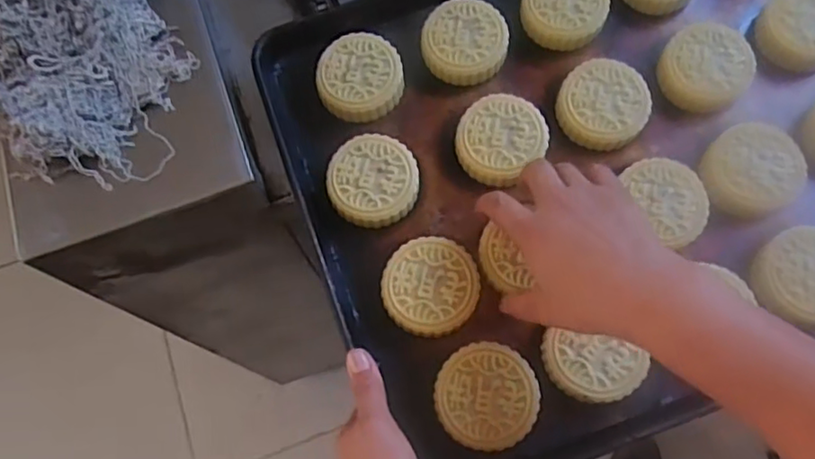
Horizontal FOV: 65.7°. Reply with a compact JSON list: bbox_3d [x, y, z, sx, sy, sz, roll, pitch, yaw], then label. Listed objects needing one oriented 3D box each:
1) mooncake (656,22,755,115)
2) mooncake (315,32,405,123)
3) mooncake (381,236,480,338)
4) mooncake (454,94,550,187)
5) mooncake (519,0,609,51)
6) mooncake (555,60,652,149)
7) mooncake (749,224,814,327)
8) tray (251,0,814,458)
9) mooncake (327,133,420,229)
[{"bbox_3d":[0.243,-0.132,0.516,0.071,0.028,0.068,-44,77,-6],"label":"mooncake"},{"bbox_3d":[-0.039,-0.126,0.521,0.068,0.026,0.069,-9,75,-1],"label":"mooncake"},{"bbox_3d":[0.017,0.041,0.460,0.068,0.017,0.068,-1,61,2],"label":"mooncake"},{"bbox_3d":[0.074,-0.072,0.501,0.067,0.028,0.066,-1,61,2],"label":"mooncake"},{"bbox_3d":[0.132,-0.189,0.533,0.068,0.031,0.065,14,63,10],"label":"mooncake"},{"bbox_3d":[0.158,-0.101,0.510,0.069,0.026,0.069,-1,78,5],"label":"mooncake"},{"bbox_3d":[0.289,0.033,0.453,0.070,0.018,0.067,-1,61,2],"label":"mooncake"},{"bbox_3d":[0.205,-0.081,0.501,0.572,0.039,0.396,-22,72,-4],"label":"tray"},{"bbox_3d":[-0.027,-0.038,0.495,0.068,0.028,0.066,-9,61,-3],"label":"mooncake"}]

